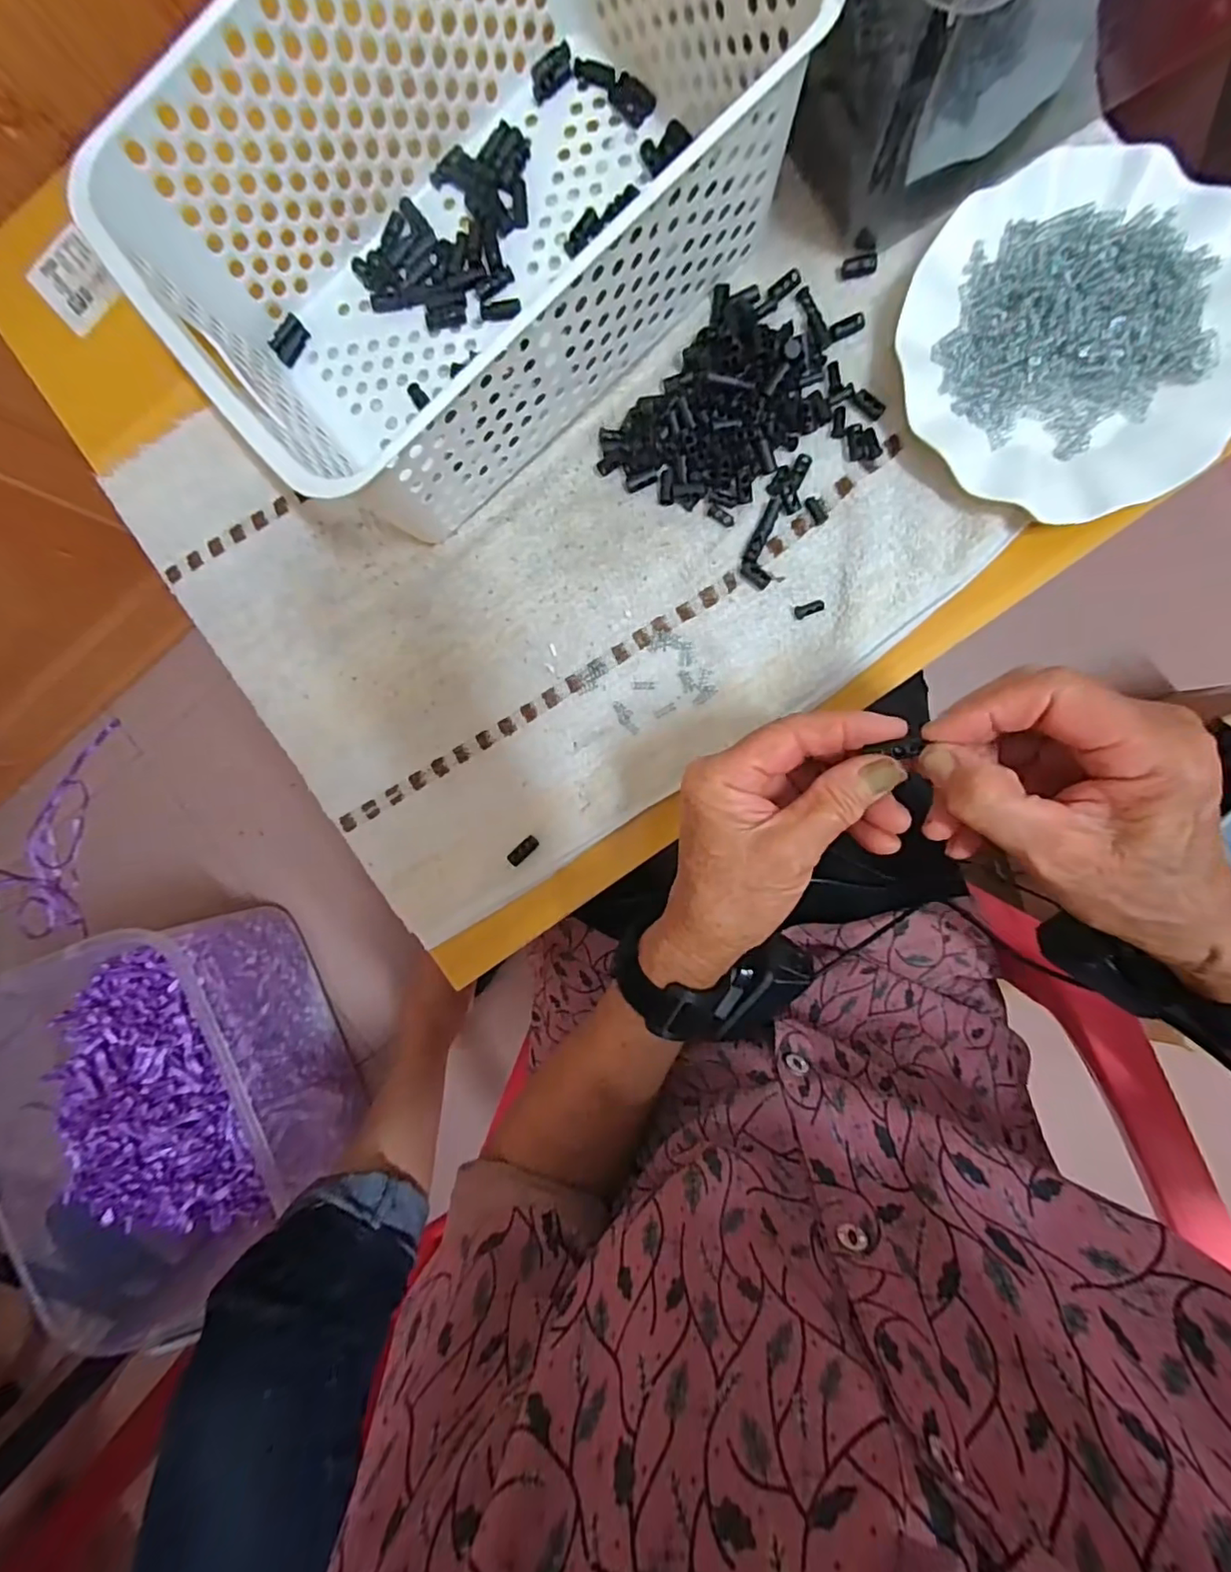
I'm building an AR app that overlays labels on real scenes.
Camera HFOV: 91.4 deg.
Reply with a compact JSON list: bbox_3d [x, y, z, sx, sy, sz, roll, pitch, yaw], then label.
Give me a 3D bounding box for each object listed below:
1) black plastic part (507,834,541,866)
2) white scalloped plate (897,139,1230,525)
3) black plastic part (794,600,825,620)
[{"bbox_3d":[-0.059,0.041,0.380,0.022,0.005,0.008,-44,89,6],"label":"black plastic part"},{"bbox_3d":[0.256,-0.245,0.332,0.182,0.026,0.180,0,93,5],"label":"white scalloped plate"},{"bbox_3d":[0.116,-0.106,0.357,0.018,0.005,0.007,-23,91,6],"label":"black plastic part"}]

